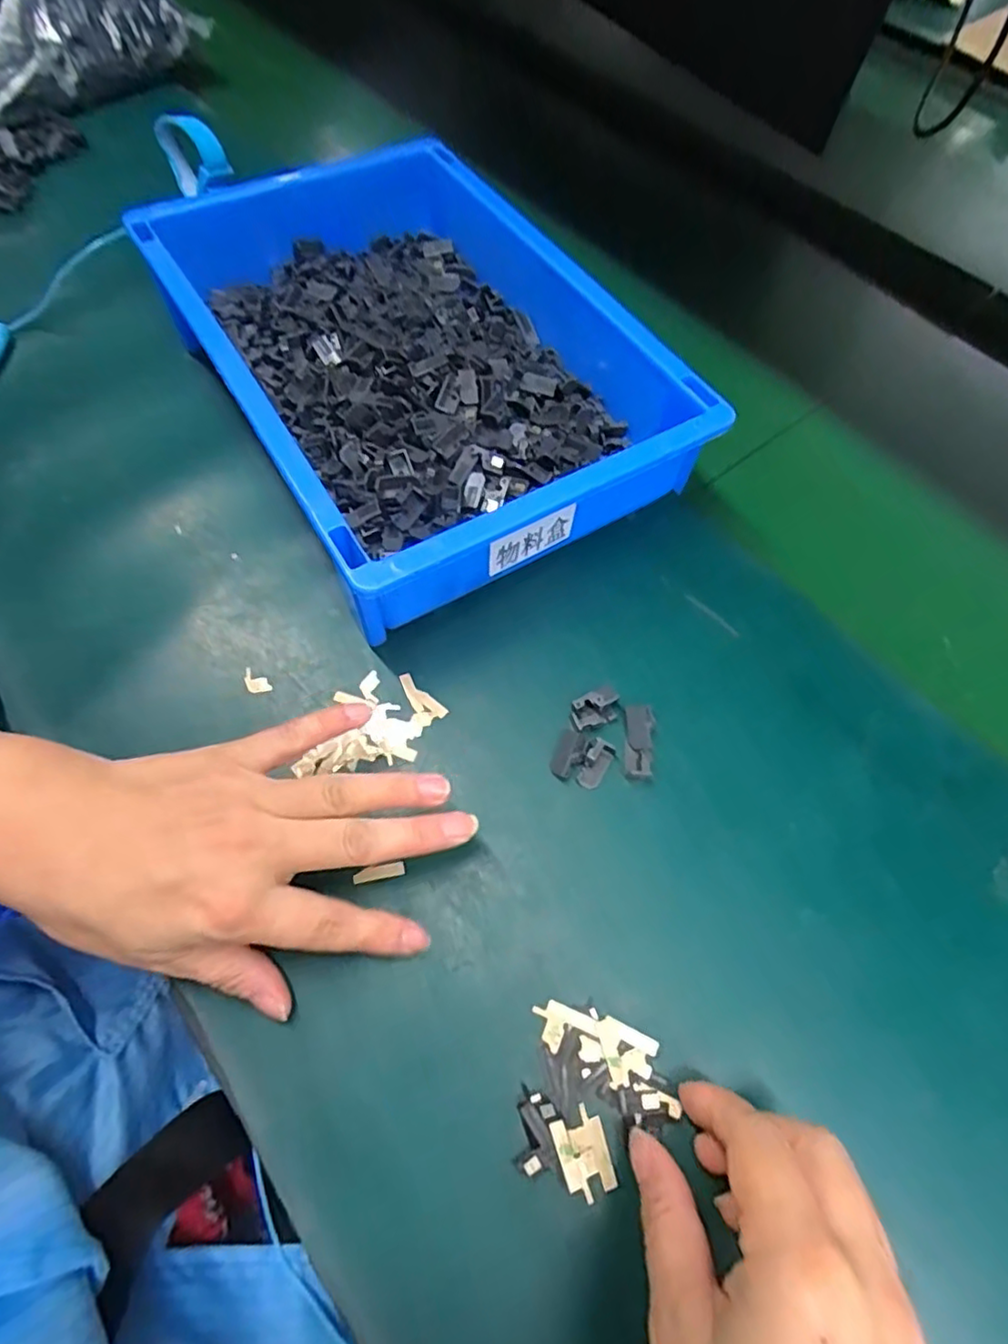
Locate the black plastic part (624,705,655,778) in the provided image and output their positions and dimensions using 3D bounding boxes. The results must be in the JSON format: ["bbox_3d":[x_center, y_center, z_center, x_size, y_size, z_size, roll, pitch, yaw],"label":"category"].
[{"bbox_3d":[0.063,0.032,0.297,0.012,0.006,0.035,6,63,1],"label":"black plastic part"}]

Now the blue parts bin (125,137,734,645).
[{"bbox_3d":[-0.040,-0.187,0.373,0.240,0.066,0.307,-28,67,-16],"label":"blue parts bin"}]

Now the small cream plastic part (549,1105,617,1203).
[{"bbox_3d":[0.029,0.175,0.231,0.019,0.004,0.026,-16,64,-10],"label":"small cream plastic part"}]

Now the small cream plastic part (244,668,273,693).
[{"bbox_3d":[-0.124,0.004,0.318,0.010,0.004,0.016,-33,69,-18],"label":"small cream plastic part"}]

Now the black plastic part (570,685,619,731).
[{"bbox_3d":[0.043,0.017,0.302,0.024,0.006,0.016,-20,65,-12],"label":"black plastic part"}]

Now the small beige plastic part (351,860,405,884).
[{"bbox_3d":[-0.054,0.087,0.277,0.022,0.004,0.005,-10,64,-8],"label":"small beige plastic part"}]

